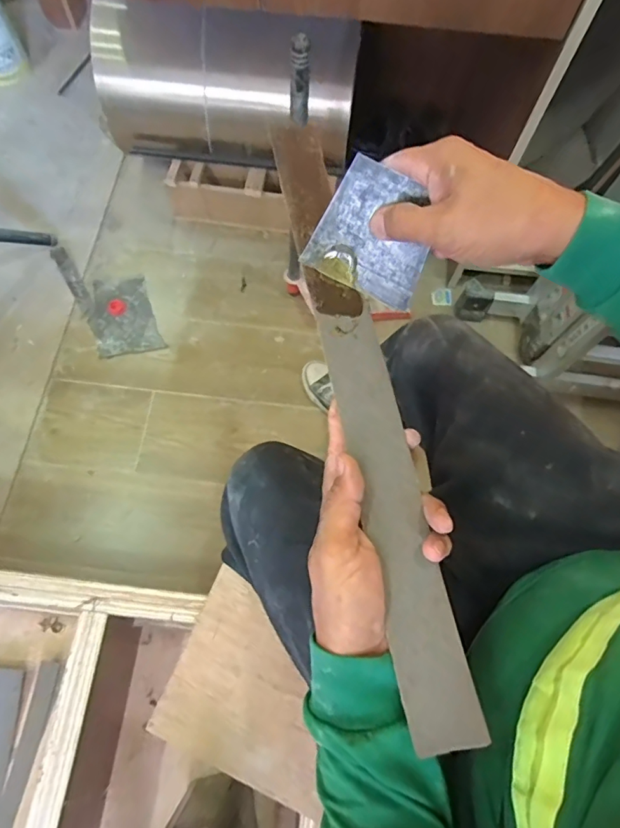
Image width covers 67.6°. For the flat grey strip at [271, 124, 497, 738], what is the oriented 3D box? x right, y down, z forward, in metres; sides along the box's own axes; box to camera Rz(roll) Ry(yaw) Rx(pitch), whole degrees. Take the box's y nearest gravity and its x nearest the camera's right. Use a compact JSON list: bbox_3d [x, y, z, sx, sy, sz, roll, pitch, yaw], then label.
[{"bbox_3d":[0.035,-0.044,0.378,0.043,0.013,0.537,-10,69,-6],"label":"flat grey strip"}]

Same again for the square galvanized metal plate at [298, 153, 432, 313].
[{"bbox_3d":[0.053,-0.142,0.373,0.096,0.095,0.005,28,44,1],"label":"square galvanized metal plate"}]

